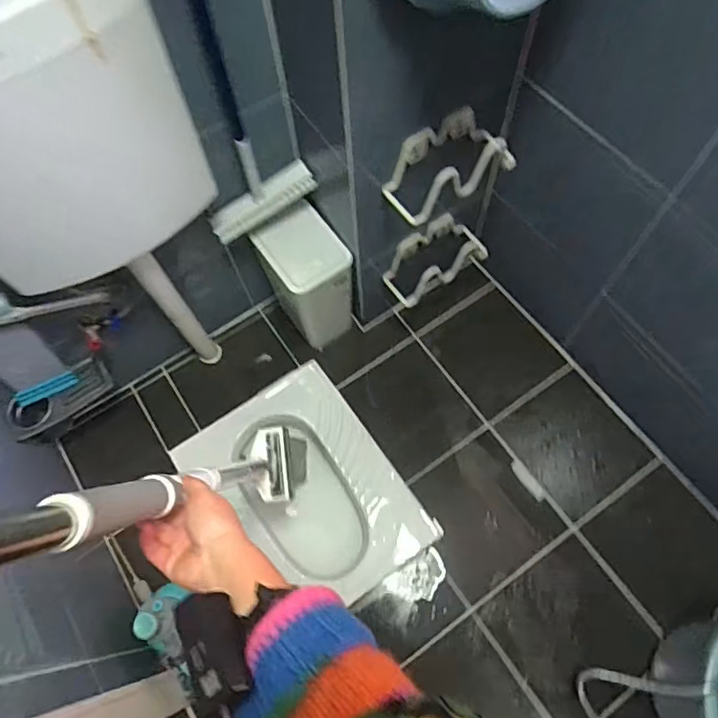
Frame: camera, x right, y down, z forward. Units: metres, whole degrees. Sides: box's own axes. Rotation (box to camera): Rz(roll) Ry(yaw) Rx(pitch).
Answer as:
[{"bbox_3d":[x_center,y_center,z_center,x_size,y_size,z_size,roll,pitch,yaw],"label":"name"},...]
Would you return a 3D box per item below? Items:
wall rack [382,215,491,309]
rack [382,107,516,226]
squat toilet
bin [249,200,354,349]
[{"bbox_3d":[0.182,-0.238,1.275,0.243,0.133,0.119,-34,70,-10],"label":"wall rack"},{"bbox_3d":[0.160,-0.353,0.971,0.245,0.087,0.112,-34,70,-10],"label":"rack"},{"bbox_3d":[-0.138,0.321,1.324,0.431,0.120,0.552,-35,71,-11],"label":"squat toilet"},{"bbox_3d":[-0.124,-0.190,1.307,0.160,0.335,0.196,-35,71,-11],"label":"bin"}]

